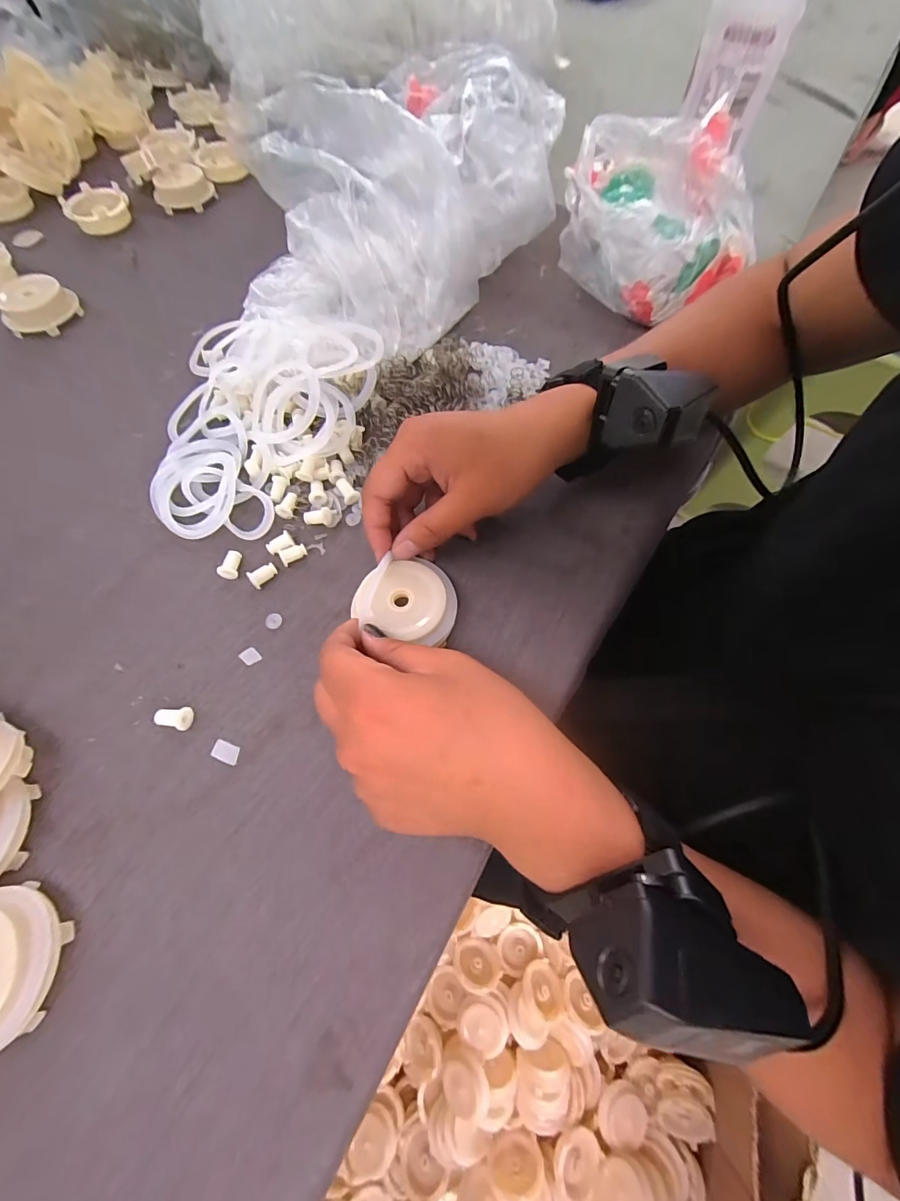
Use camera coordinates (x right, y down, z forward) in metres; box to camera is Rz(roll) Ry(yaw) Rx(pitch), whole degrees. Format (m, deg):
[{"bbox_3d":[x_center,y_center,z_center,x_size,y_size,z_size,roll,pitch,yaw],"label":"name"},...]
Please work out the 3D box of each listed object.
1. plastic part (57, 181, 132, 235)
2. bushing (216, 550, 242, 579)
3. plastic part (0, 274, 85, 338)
[{"bbox_3d":[-0.346,-0.386,0.433,0.057,0.018,0.065,-31,69,-14],"label":"plastic part"},{"bbox_3d":[-0.133,-0.022,0.267,0.011,0.008,0.016,4,65,1],"label":"bushing"},{"bbox_3d":[-0.342,-0.245,0.363,0.056,0.023,0.049,-41,71,-17],"label":"plastic part"}]

